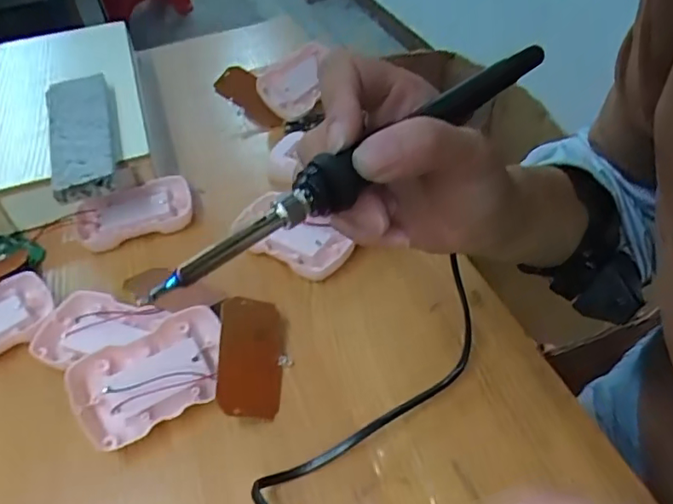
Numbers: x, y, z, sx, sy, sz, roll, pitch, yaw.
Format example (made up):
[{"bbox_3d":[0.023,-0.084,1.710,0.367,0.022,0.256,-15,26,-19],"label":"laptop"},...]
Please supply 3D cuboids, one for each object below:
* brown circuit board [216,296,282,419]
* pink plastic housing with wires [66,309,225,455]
[{"bbox_3d":[-0.051,0.062,0.326,0.039,0.004,0.071,14,56,-28],"label":"brown circuit board"},{"bbox_3d":[-0.105,0.072,0.316,0.086,0.022,0.052,-23,78,-11],"label":"pink plastic housing with wires"}]

